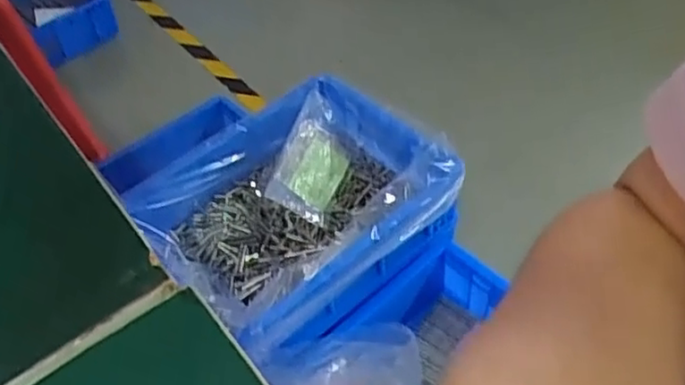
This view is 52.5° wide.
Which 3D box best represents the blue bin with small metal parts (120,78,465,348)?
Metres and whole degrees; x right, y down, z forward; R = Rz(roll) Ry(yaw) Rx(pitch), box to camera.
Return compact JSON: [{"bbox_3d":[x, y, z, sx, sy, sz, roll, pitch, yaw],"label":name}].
[{"bbox_3d":[-0.068,0.019,0.972,0.374,0.145,0.328,-35,54,-24],"label":"blue bin with small metal parts"}]

